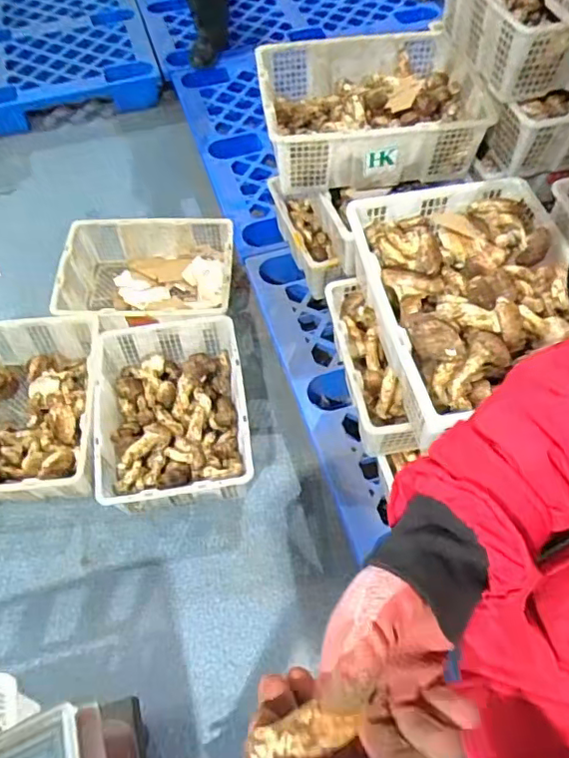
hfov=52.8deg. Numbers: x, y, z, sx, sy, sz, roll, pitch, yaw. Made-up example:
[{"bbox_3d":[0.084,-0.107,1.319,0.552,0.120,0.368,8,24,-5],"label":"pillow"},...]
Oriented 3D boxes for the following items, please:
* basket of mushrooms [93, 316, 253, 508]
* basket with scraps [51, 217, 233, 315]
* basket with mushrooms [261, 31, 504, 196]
[{"bbox_3d":[-0.271,0.090,1.438,0.360,0.164,0.468,-11,58,-1],"label":"basket of mushrooms"},{"bbox_3d":[-0.394,-0.291,1.662,0.476,0.168,0.335,-5,58,3],"label":"basket with scraps"},{"bbox_3d":[0.189,-0.615,1.310,0.463,0.164,0.356,-9,58,1],"label":"basket with mushrooms"}]

